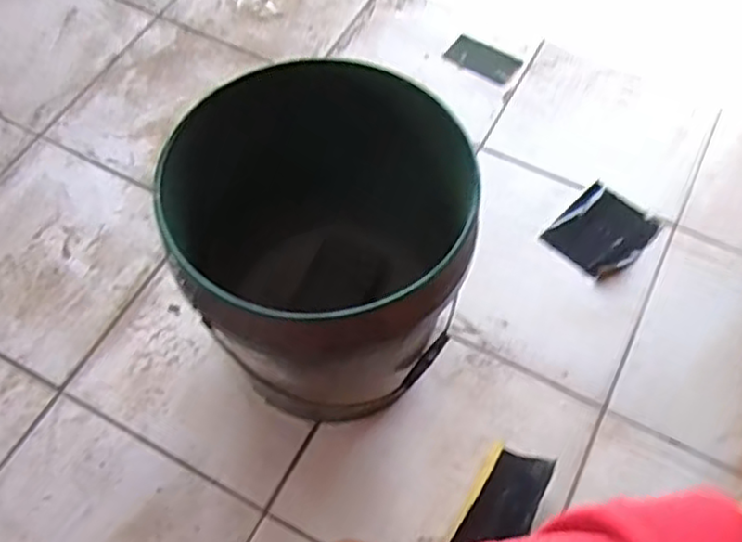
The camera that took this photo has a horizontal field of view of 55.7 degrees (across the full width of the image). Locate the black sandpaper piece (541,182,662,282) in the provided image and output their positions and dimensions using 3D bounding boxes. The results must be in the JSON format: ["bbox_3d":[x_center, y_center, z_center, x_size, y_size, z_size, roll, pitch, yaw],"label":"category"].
[{"bbox_3d":[0.322,-0.053,0.977,0.113,0.008,0.135,40,67,20],"label":"black sandpaper piece"}]

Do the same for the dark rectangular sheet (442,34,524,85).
[{"bbox_3d":[0.186,-0.350,1.162,0.118,0.004,0.070,30,63,17],"label":"dark rectangular sheet"}]

